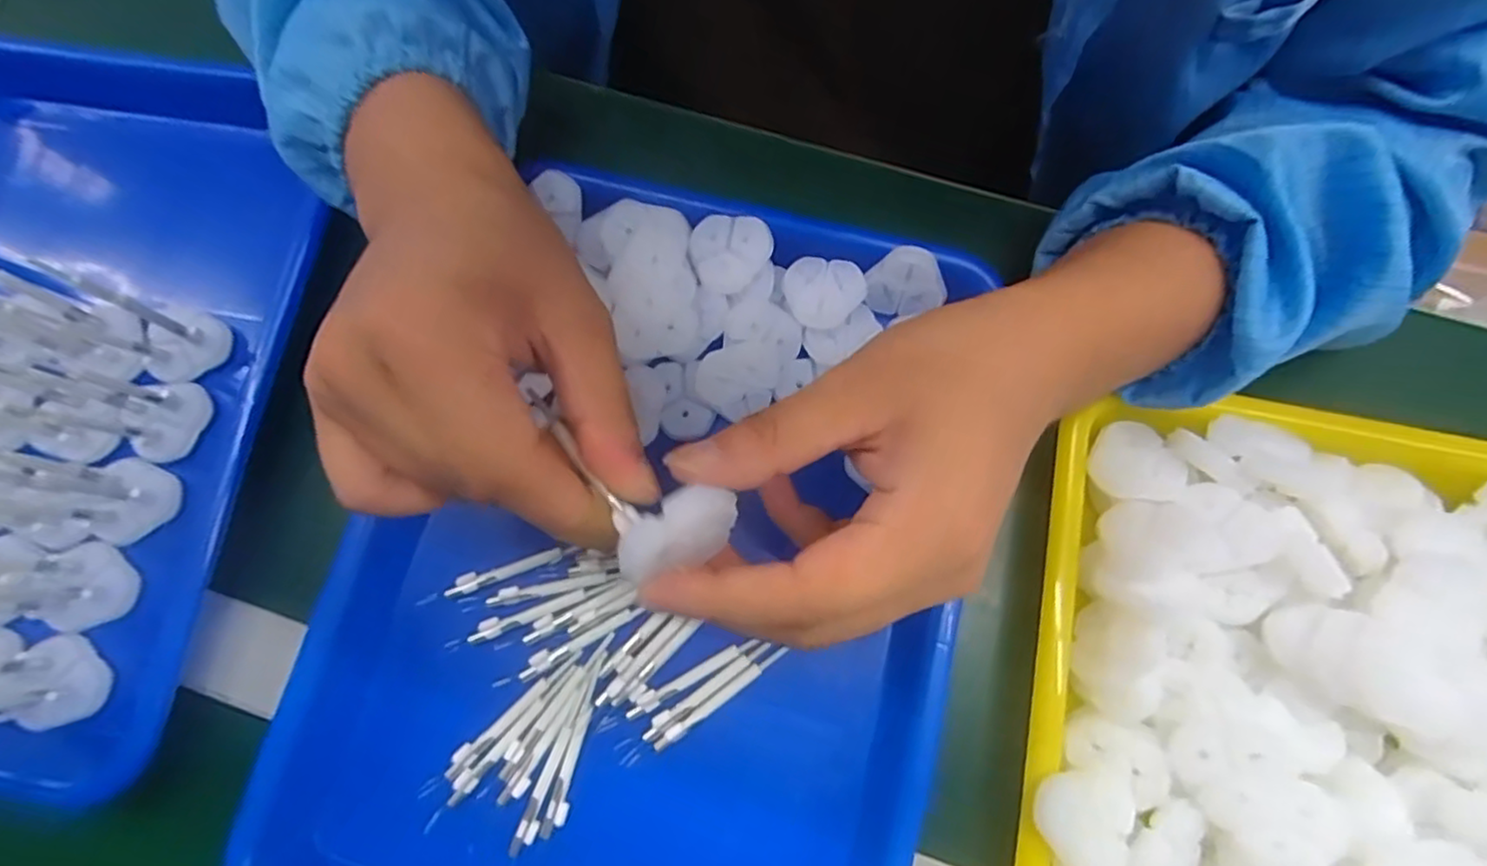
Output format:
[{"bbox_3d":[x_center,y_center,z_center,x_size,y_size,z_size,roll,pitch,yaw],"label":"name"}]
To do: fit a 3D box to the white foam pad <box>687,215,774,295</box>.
[{"bbox_3d":[-0.007,-0.083,0.302,0.035,0.010,0.033,-41,79,-8],"label":"white foam pad"}]

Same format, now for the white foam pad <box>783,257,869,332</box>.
[{"bbox_3d":[0.036,-0.064,0.305,0.035,0.006,0.032,9,77,4],"label":"white foam pad"}]

